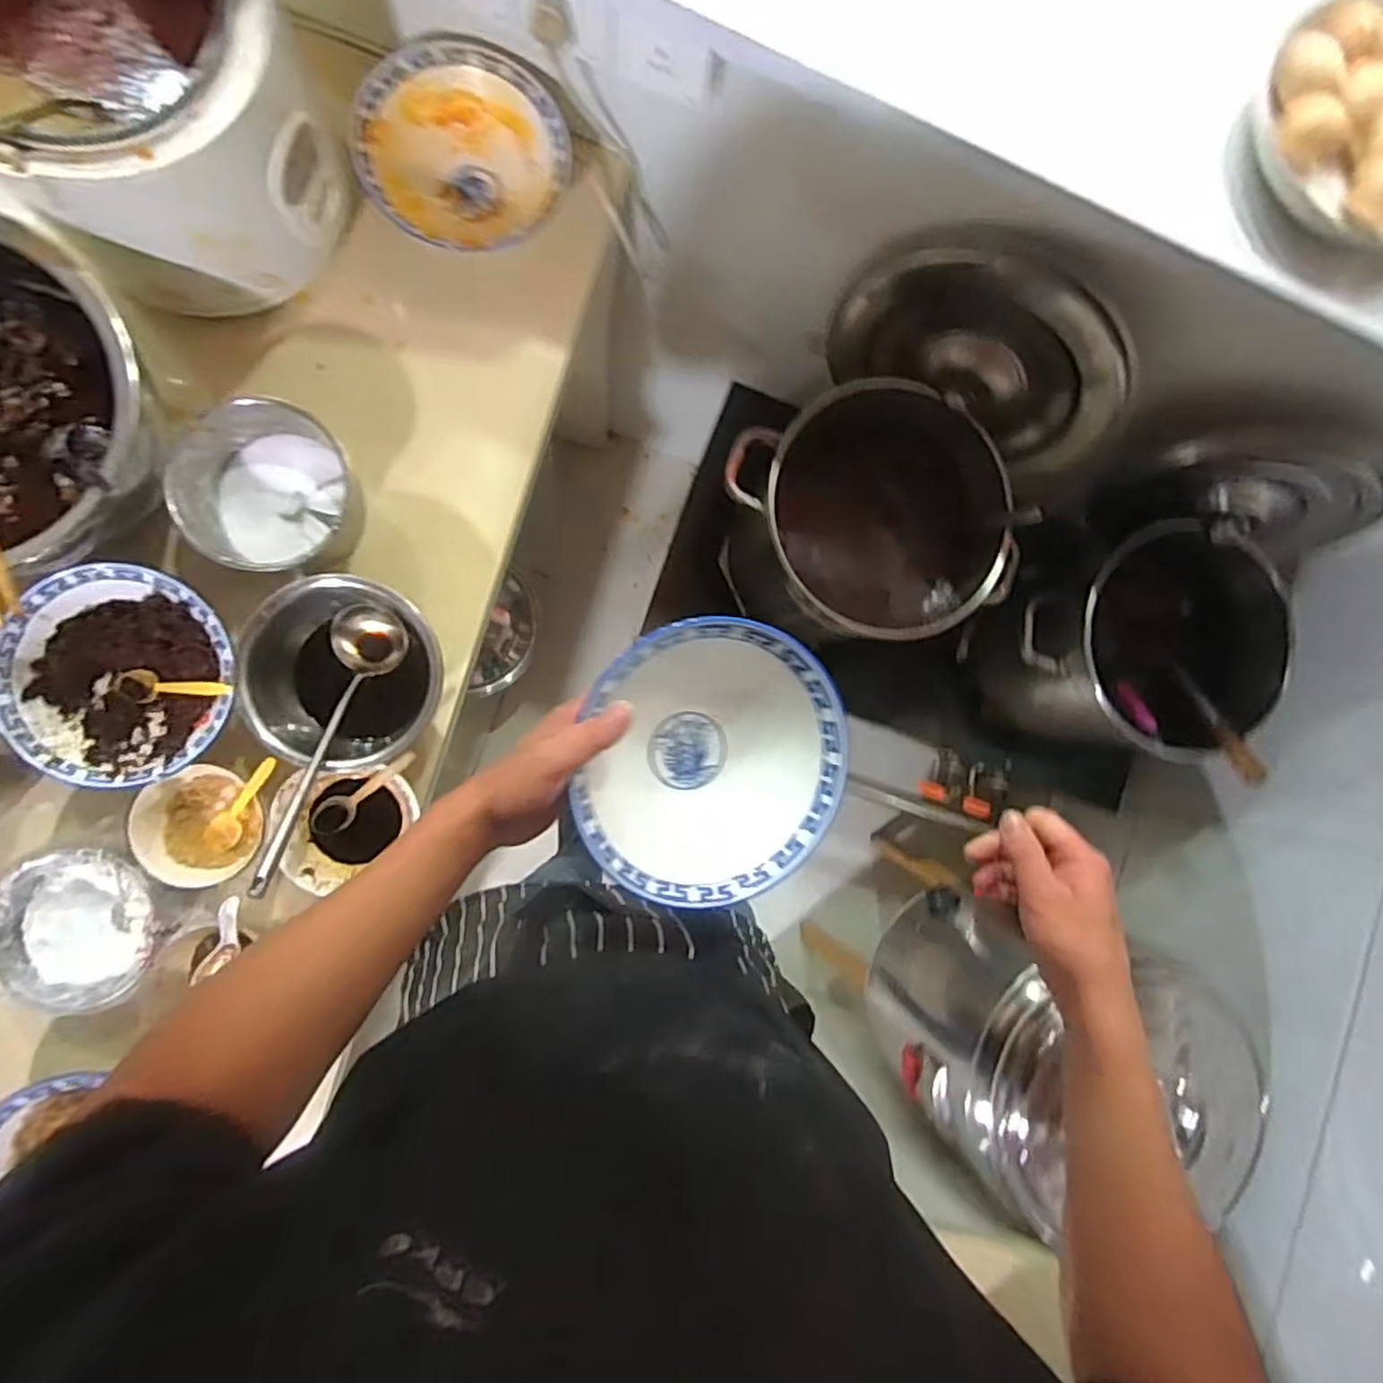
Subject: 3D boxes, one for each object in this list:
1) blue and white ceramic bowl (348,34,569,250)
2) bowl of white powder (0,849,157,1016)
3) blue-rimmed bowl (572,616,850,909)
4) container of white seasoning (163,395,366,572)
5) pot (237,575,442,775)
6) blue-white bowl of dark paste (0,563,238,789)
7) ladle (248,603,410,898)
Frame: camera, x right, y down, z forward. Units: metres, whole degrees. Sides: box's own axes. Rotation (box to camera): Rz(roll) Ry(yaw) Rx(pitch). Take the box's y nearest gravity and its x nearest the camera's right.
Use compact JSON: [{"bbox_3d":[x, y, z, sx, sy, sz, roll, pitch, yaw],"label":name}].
[{"bbox_3d":[-0.219,-0.525,0.702,0.189,0.073,0.182,0,89,-9],"label":"blue and white ceramic bowl"},{"bbox_3d":[-0.531,0.205,0.626,0.117,0.070,0.130,-9,90,-9],"label":"bowl of white powder"},{"bbox_3d":[0.008,0.046,0.497,0.194,0.065,0.194,-3,100,-19],"label":"blue-rimmed bowl"},{"bbox_3d":[-0.397,-0.191,0.660,0.142,0.111,0.146,0,89,-9],"label":"container of white seasoning"},{"bbox_3d":[-0.317,-0.014,0.652,0.162,0.095,0.161,0,89,-9],"label":"pot"},{"bbox_3d":[-0.504,-0.014,0.637,0.175,0.058,0.184,0,89,-9],"label":"blue-white bowl of dark paste"},{"bbox_3d":[-0.324,0.040,0.633,0.068,0.046,0.273,12,54,-9],"label":"ladle"}]

